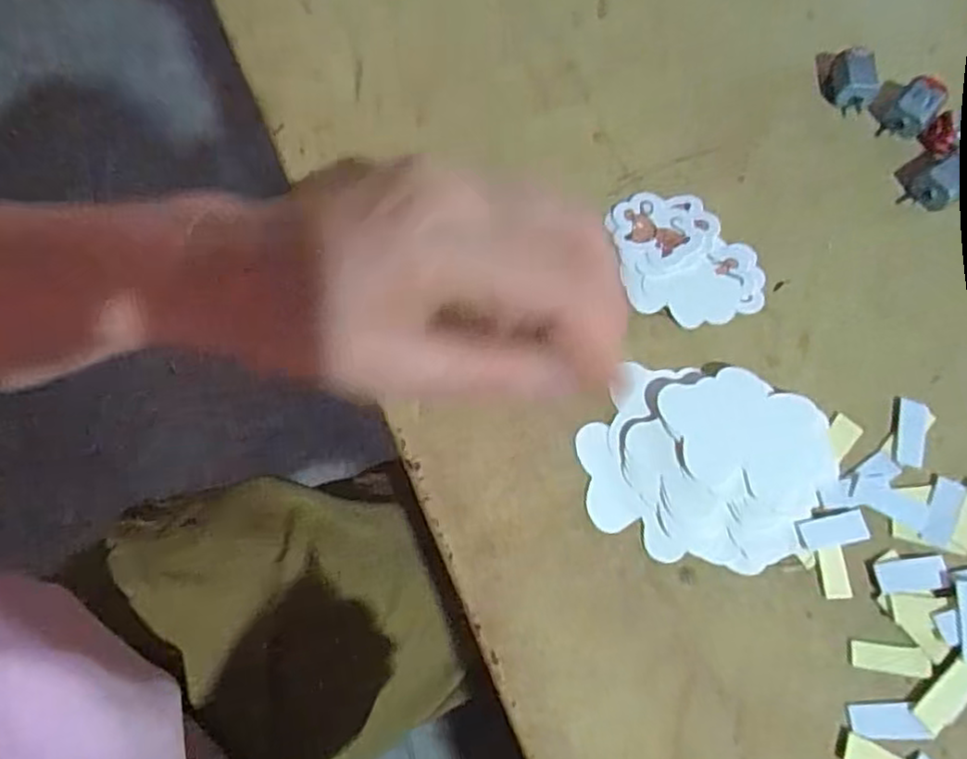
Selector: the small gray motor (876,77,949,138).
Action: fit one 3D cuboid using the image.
[{"bbox_3d":[0.209,-0.131,0.342,0.019,0.020,0.027,38,71,13],"label":"small gray motor"}]

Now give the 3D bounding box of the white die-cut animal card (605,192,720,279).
[{"bbox_3d":[0.083,-0.069,0.320,0.044,0.004,0.044,-30,69,-11],"label":"white die-cut animal card"}]

